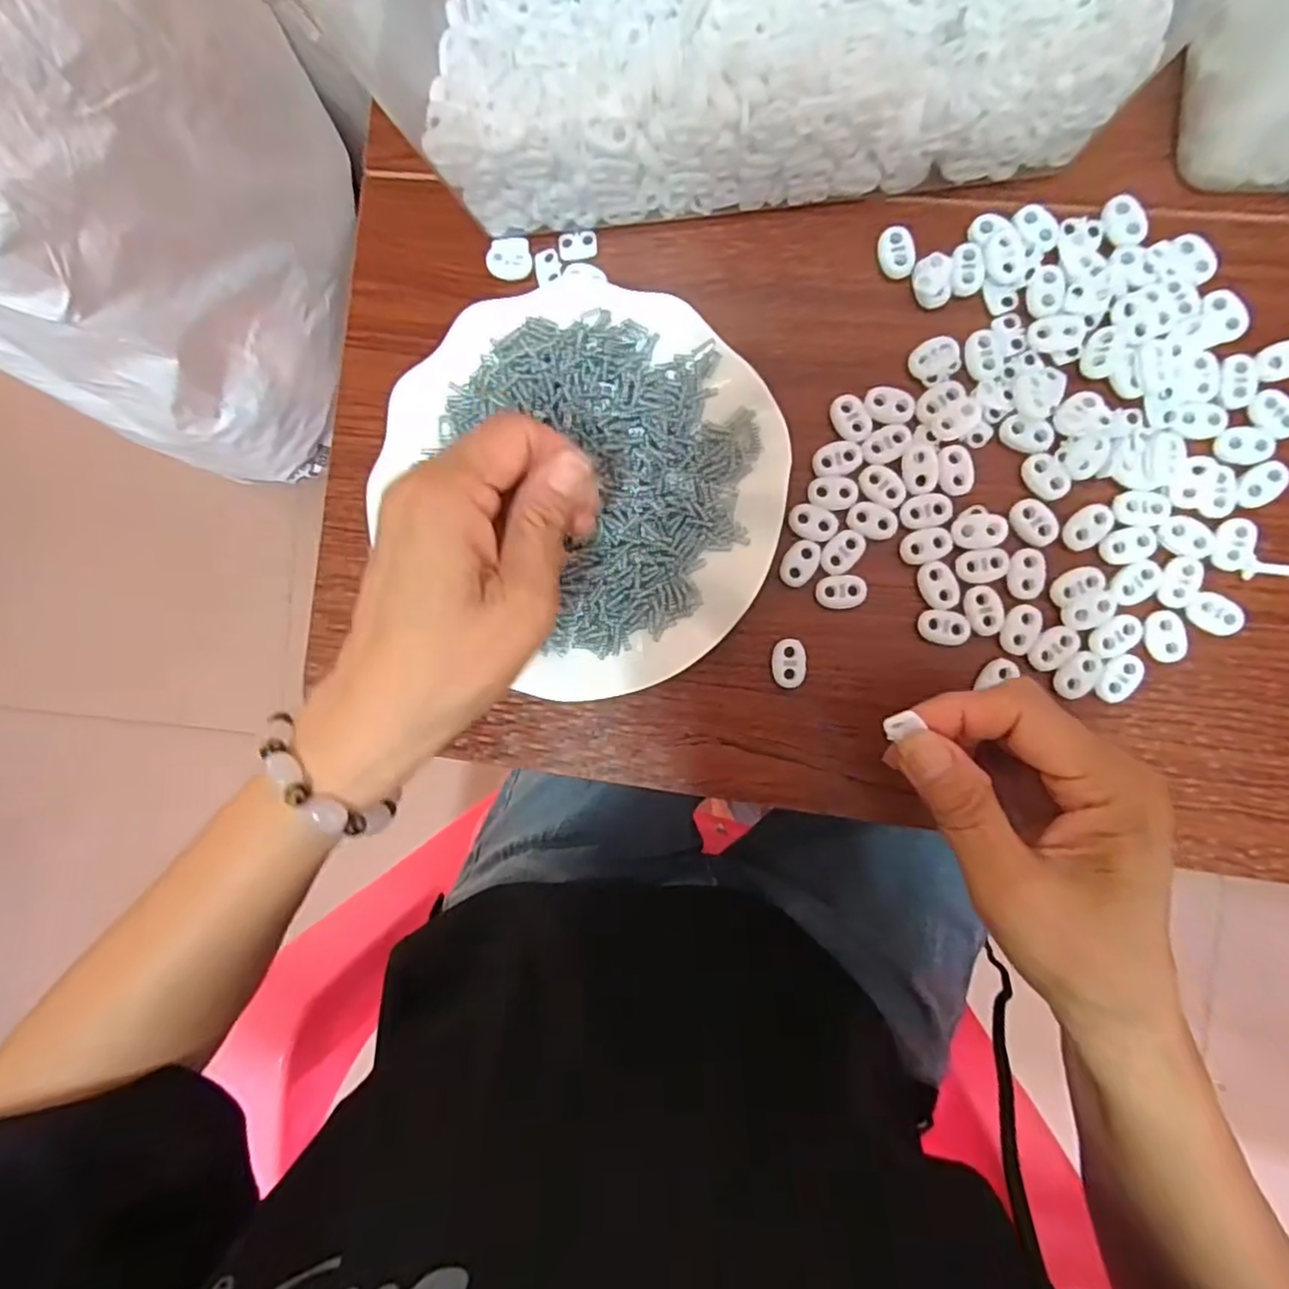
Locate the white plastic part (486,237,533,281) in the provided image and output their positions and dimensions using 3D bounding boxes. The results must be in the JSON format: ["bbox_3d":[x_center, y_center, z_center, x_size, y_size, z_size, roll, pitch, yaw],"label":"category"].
[{"bbox_3d":[-0.067,-0.190,0.323,0.021,0.004,0.020,-6,91,7],"label":"white plastic part"}]

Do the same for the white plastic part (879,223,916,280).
[{"bbox_3d":[0.116,-0.181,0.302,0.015,0.004,0.024,-8,91,7],"label":"white plastic part"}]

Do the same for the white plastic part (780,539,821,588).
[{"bbox_3d":[0.073,-0.038,0.306,0.015,0.004,0.022,27,95,5],"label":"white plastic part"}]

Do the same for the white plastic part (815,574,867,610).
[{"bbox_3d":[0.092,-0.025,0.306,0.023,0.004,0.016,-4,91,7],"label":"white plastic part"}]

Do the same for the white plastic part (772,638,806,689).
[{"bbox_3d":[0.068,0.009,0.309,0.015,0.004,0.023,-4,91,7],"label":"white plastic part"}]

